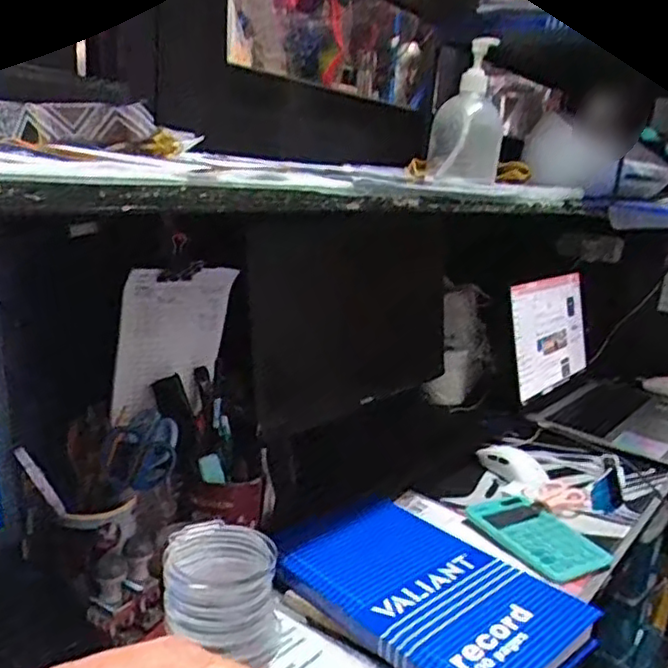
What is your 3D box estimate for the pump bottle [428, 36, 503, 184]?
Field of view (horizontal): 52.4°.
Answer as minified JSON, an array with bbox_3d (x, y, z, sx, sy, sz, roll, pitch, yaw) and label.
[{"bbox_3d":[0.170,-0.278,0.857,0.064,0.164,0.073,1,14,-16],"label":"pump bottle"}]

